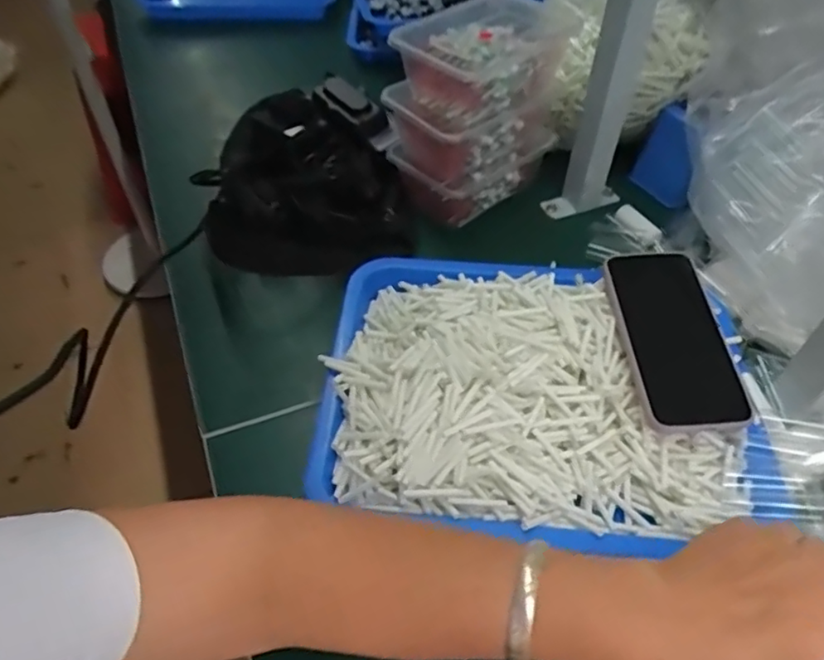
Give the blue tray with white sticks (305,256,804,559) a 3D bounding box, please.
[{"bbox_3d":[0.096,0.043,0.464,0.326,0.059,0.238,5,49,5],"label":"blue tray with white sticks"}]

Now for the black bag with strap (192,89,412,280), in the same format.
[{"bbox_3d":[-0.111,-0.155,0.620,0.197,0.074,0.233,-9,49,-8],"label":"black bag with strap"}]

